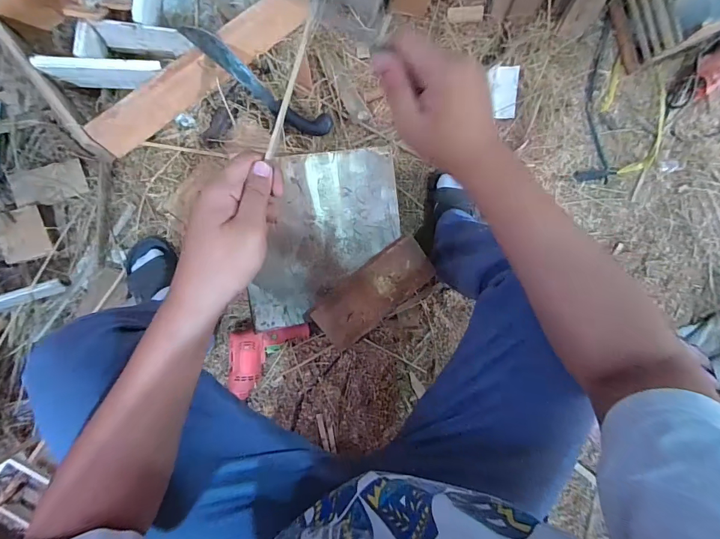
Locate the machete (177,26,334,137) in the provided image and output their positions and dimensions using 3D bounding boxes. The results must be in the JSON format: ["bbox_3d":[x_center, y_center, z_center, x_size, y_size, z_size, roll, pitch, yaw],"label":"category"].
[{"bbox_3d":[-0.223,-0.416,0.870,0.353,0.032,0.067,30,83,-26],"label":"machete"}]

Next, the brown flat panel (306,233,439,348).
[{"bbox_3d":[0.028,0.042,0.736,0.243,0.031,0.105,-38,89,-6],"label":"brown flat panel"}]

